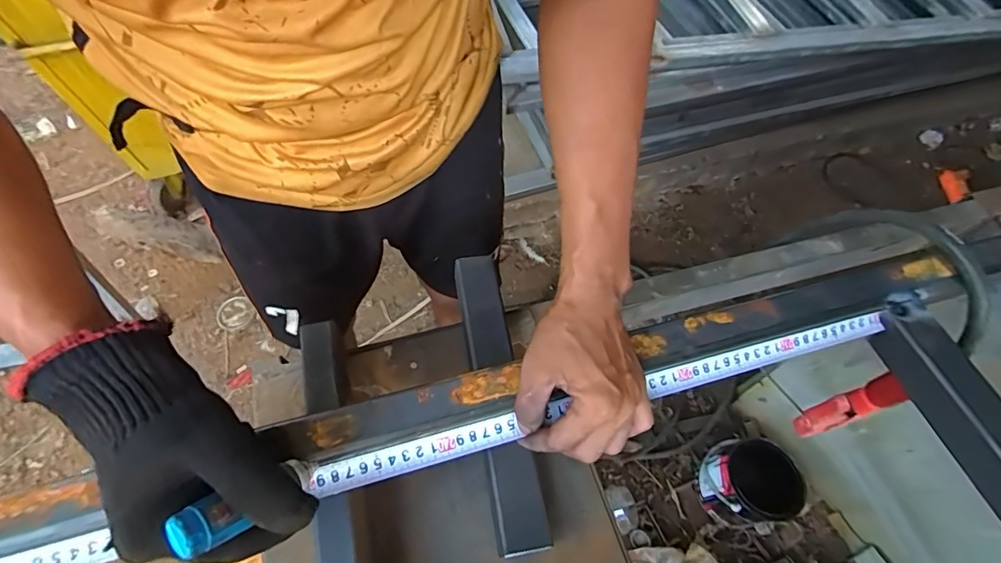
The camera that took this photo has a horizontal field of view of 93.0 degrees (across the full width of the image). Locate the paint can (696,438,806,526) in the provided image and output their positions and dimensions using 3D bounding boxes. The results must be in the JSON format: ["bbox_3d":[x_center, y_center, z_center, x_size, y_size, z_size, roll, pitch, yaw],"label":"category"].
[{"bbox_3d":[0.535,0.446,1.054,0.158,0.179,0.171,2,59,-4],"label":"paint can"}]

